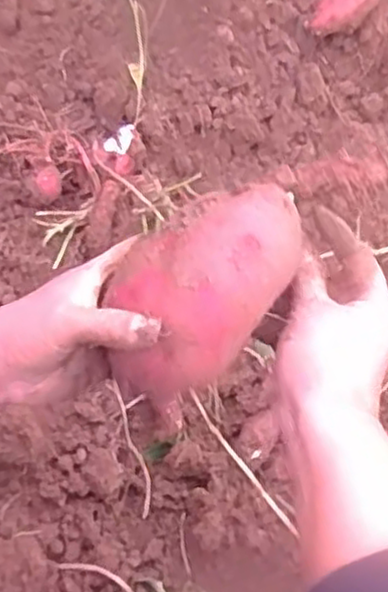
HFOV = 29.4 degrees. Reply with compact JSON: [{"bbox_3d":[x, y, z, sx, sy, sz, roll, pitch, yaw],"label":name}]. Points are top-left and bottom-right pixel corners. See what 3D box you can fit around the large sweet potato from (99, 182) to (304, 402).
[{"bbox_3d":[0.004,-0.001,0.390,0.113,0.067,0.068,-29,66,-14],"label":"large sweet potato"}]

